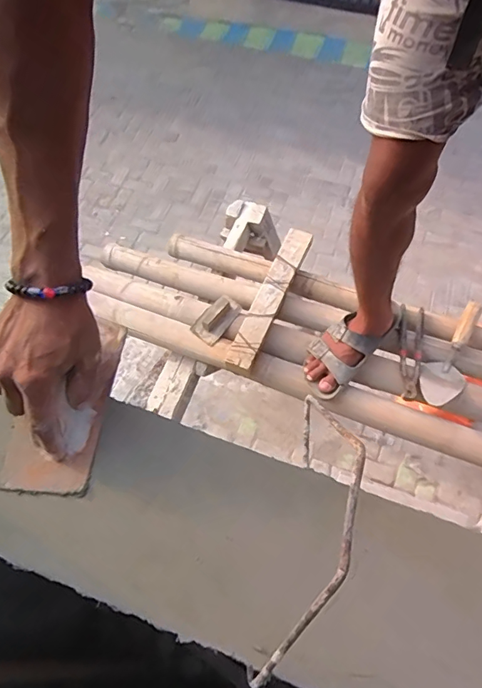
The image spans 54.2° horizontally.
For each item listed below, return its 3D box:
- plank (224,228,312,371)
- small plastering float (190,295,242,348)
[{"bbox_3d":[0.066,-0.109,1.034,0.057,0.022,0.369,22,66,12],"label":"plank"},{"bbox_3d":[-0.054,-0.056,1.044,0.061,0.031,0.111,36,70,18],"label":"small plastering float"}]

